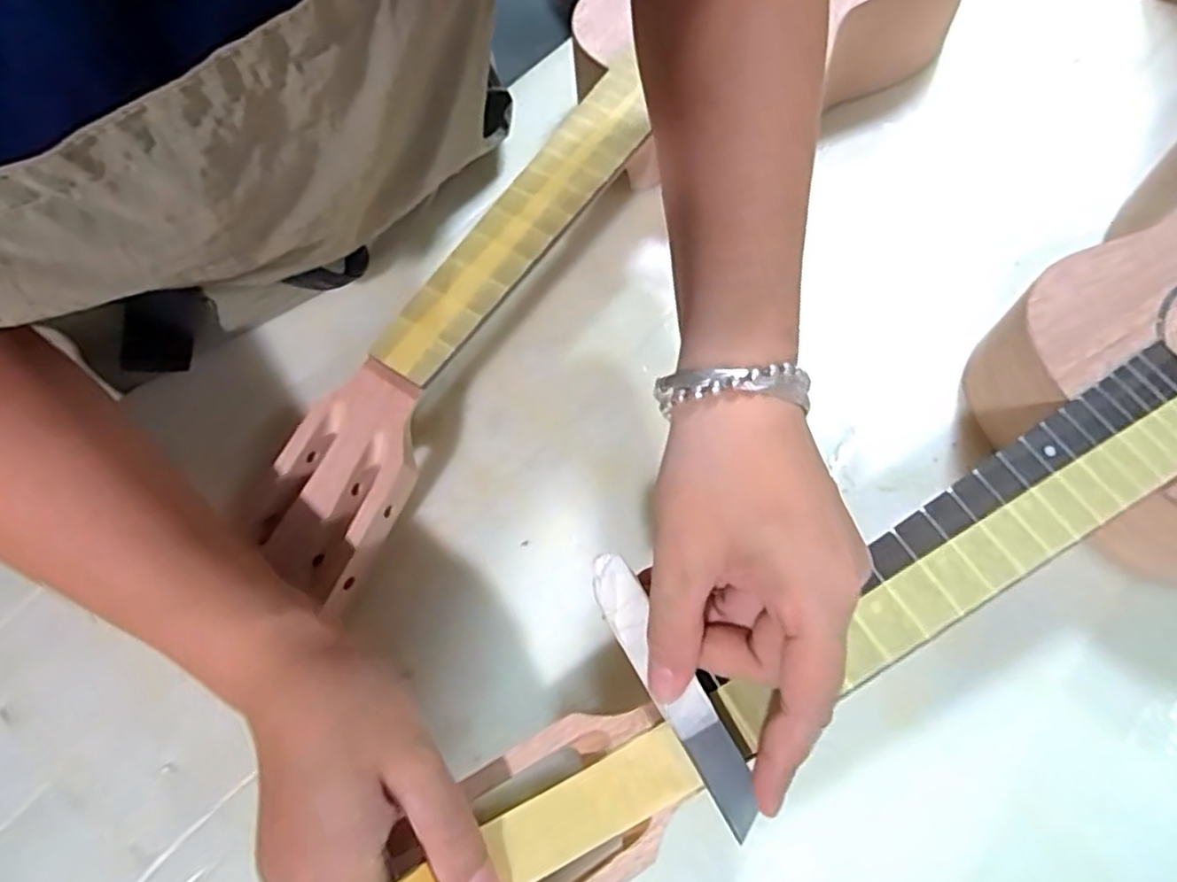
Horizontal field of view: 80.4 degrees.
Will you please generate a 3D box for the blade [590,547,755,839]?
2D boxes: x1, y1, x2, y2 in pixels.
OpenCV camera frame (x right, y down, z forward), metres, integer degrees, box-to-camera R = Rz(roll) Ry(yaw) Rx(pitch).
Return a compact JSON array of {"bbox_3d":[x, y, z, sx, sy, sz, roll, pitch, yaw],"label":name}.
[{"bbox_3d":[0.030,0.088,0.250,0.018,0.004,0.103,-38,71,18],"label":"blade"}]

